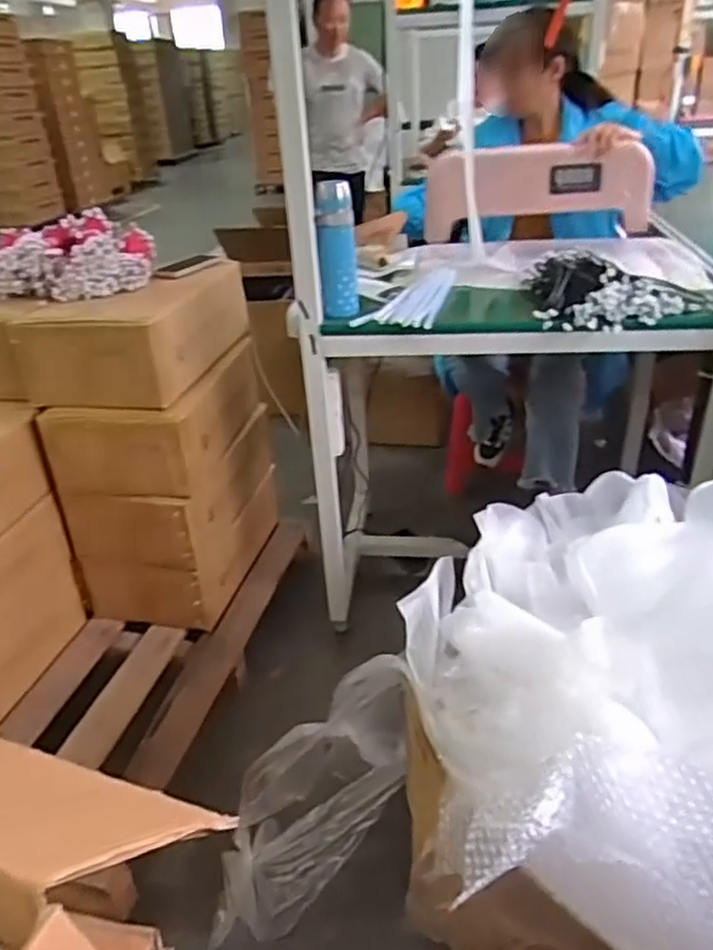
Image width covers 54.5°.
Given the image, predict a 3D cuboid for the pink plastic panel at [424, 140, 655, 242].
[{"bbox_3d":[0.386,-0.597,1.456,0.467,0.172,0.120,-1,30,5],"label":"pink plastic panel"}]

